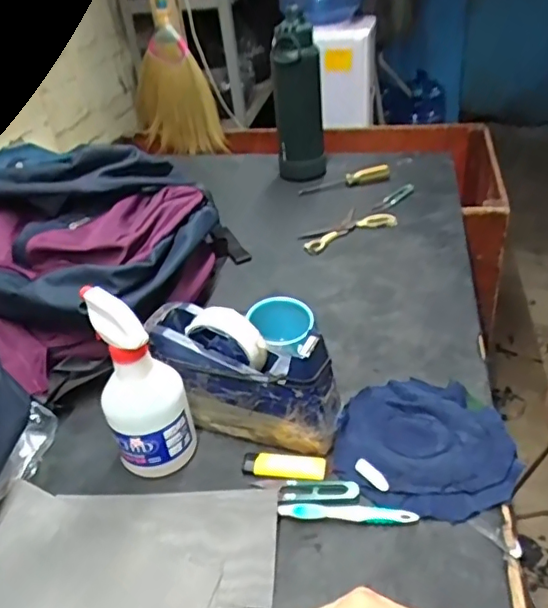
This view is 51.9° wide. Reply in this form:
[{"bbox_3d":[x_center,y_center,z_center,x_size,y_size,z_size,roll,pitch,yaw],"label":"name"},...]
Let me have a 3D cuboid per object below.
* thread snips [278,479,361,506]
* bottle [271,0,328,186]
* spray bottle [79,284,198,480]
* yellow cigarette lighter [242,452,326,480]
[{"bbox_3d":[0.042,0.176,0.526,0.073,0.006,0.030,0,35,9],"label":"thread snips"},{"bbox_3d":[0.047,-0.373,1.057,0.090,0.297,0.070,-6,35,0],"label":"bottle"},{"bbox_3d":[-0.129,0.075,0.539,0.079,0.182,0.078,-18,37,-16],"label":"spray bottle"},{"bbox_3d":[0.009,0.157,0.551,0.080,0.011,0.021,2,36,12],"label":"yellow cigarette lighter"}]

